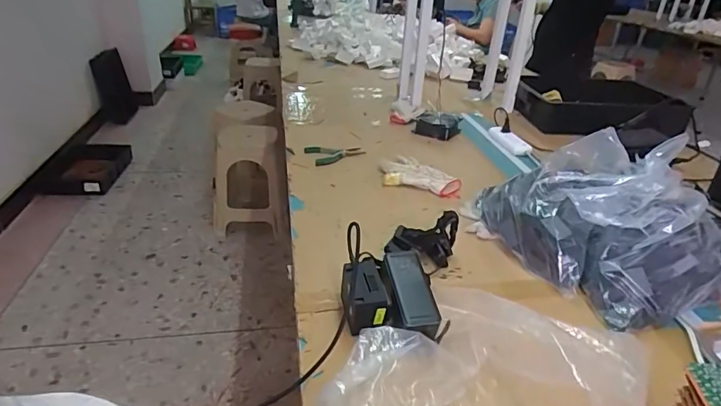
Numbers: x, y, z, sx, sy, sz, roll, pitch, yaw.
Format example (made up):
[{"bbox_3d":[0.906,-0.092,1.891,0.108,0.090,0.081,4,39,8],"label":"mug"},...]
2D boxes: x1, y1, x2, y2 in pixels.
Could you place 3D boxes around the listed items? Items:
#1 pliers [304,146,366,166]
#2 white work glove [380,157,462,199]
[{"bbox_3d":[-0.058,-0.129,1.184,0.141,0.015,0.104,-9,31,-22],"label":"pliers"},{"bbox_3d":[0.138,-0.060,1.081,0.191,0.040,0.126,10,30,12],"label":"white work glove"}]

